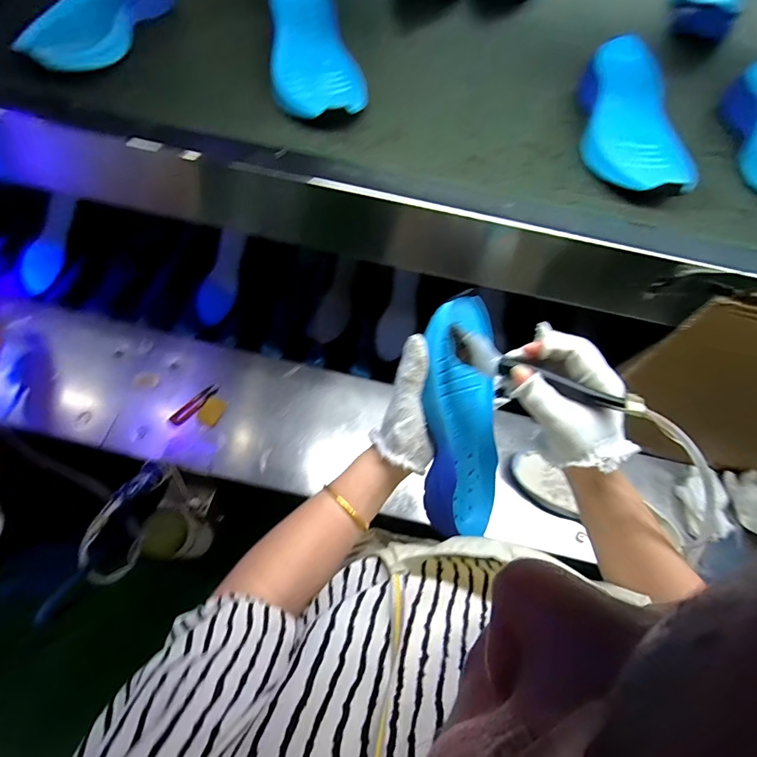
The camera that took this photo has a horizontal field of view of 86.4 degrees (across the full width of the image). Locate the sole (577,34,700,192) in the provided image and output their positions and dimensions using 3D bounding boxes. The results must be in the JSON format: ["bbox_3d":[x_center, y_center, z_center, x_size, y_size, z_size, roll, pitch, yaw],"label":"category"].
[{"bbox_3d":[0.291,-0.299,0.465,0.100,0.046,0.256,8,63,1],"label":"sole"}]

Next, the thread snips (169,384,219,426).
[{"bbox_3d":[-0.335,0.048,0.736,0.022,0.004,0.095,38,68,15],"label":"thread snips"}]

